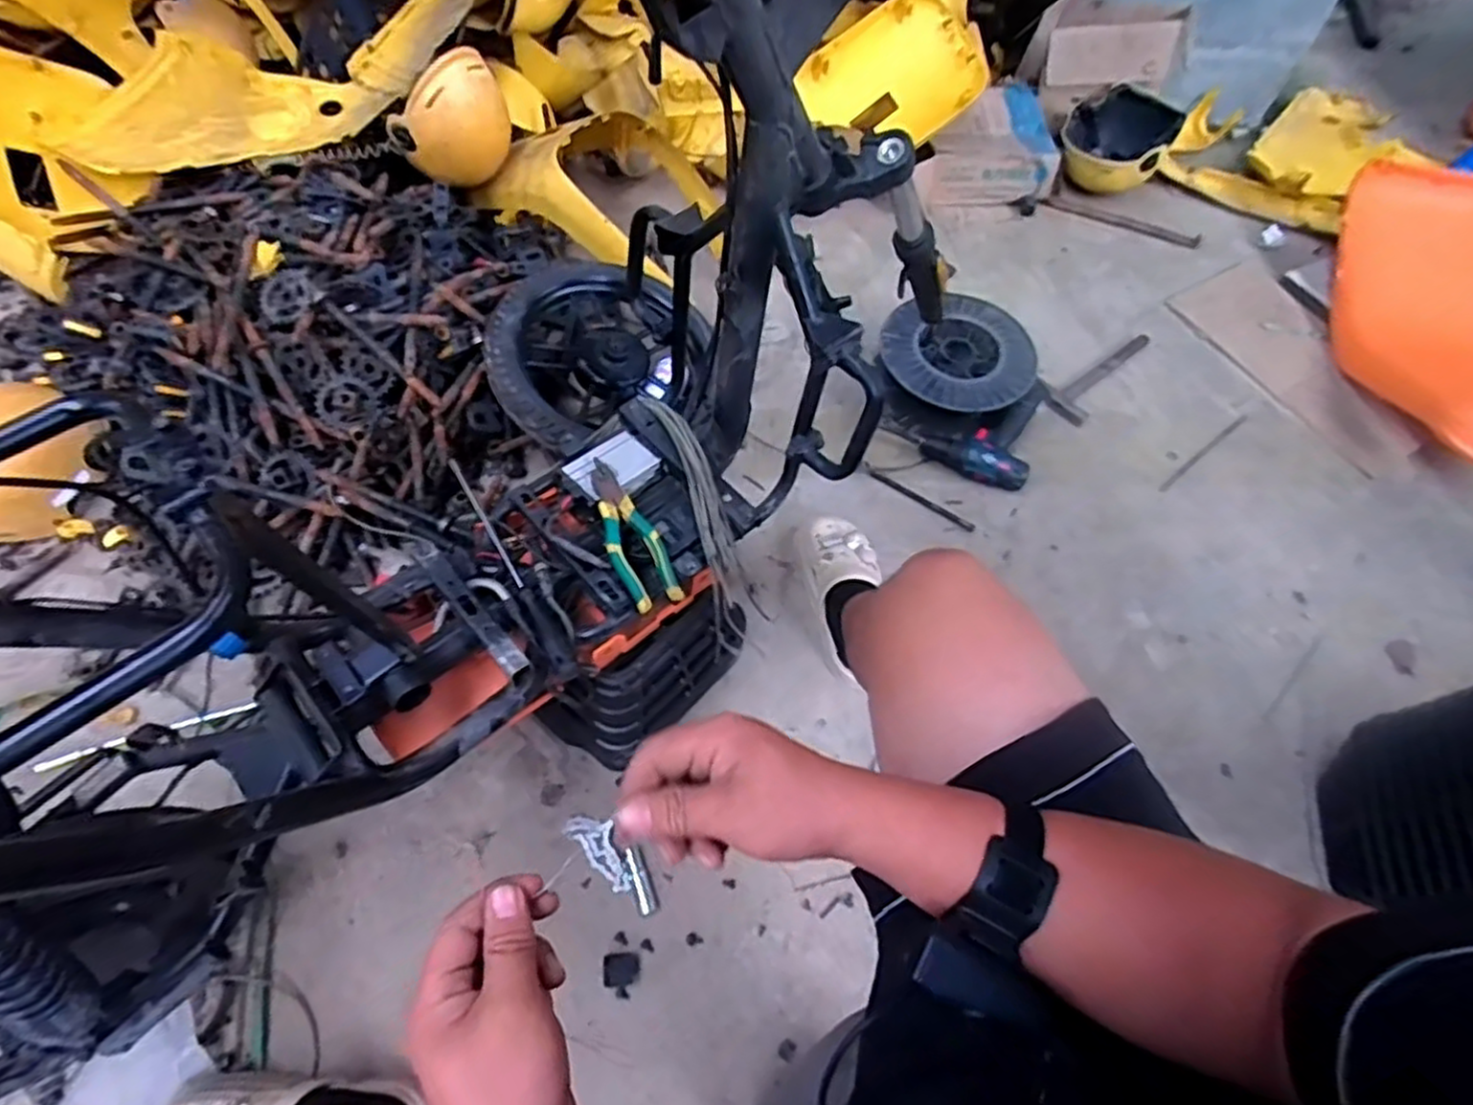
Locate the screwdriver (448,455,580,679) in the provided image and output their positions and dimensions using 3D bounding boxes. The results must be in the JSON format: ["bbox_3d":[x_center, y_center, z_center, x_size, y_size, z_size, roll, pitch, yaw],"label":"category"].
[{"bbox_3d":[-0.250,0.010,0.810,0.025,0.034,0.309,-27,66,-18],"label":"screwdriver"}]

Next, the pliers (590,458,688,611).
[{"bbox_3d":[-0.122,-0.027,0.829,0.058,0.019,0.204,-18,63,-13],"label":"pliers"}]

